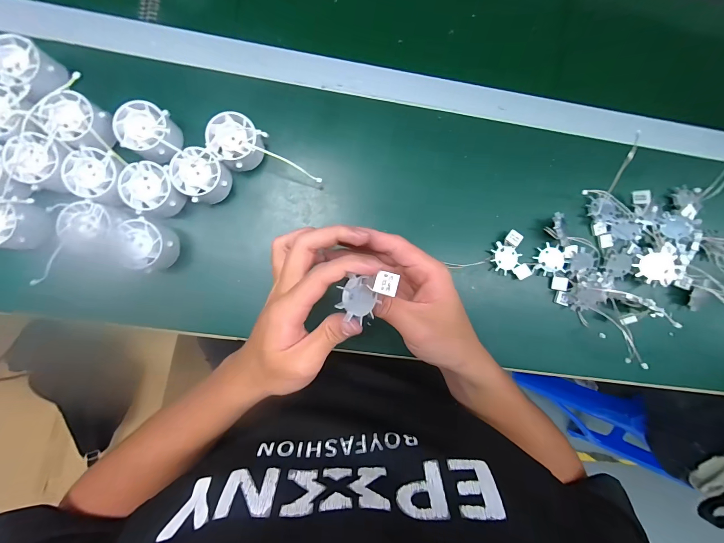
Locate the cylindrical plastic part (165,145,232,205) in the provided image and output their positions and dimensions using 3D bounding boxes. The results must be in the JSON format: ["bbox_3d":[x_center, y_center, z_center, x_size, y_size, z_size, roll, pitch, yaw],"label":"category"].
[{"bbox_3d":[-0.169,-0.101,0.323,0.050,0.034,0.049,41,85,-3],"label":"cylindrical plastic part"}]

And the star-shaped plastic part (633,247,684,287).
[{"bbox_3d":[0.347,-0.007,0.360,0.043,0.009,0.041,-39,63,6],"label":"star-shaped plastic part"}]

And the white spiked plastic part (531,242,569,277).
[{"bbox_3d":[0.228,-0.014,0.371,0.039,0.008,0.038,6,88,-5],"label":"white spiked plastic part"}]

